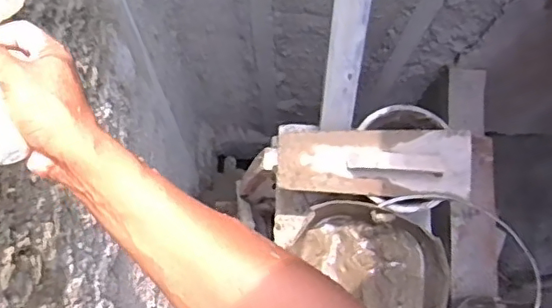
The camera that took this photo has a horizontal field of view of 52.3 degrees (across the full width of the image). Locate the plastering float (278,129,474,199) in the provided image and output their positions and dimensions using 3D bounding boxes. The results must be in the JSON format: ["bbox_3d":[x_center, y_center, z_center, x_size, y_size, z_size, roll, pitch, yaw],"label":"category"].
[{"bbox_3d":[0.233,0.014,1.320,0.455,0.066,0.159,4,74,-1],"label":"plastering float"}]

